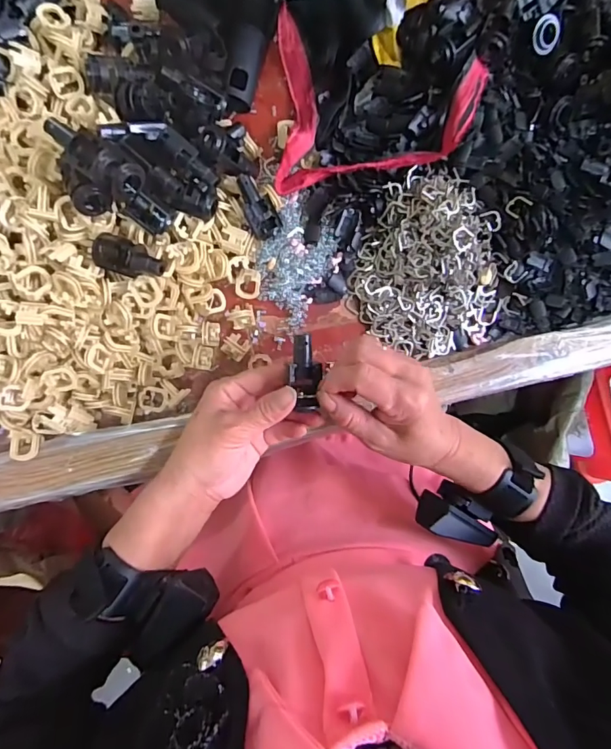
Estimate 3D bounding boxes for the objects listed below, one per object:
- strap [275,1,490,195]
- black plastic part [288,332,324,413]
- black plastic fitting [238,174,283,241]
[{"bbox_3d":[0.066,-0.240,0.387,0.179,0.033,0.150,0,82,5],"label":"strap"},{"bbox_3d":[0.001,-0.001,0.308,0.022,0.019,0.055,-5,100,-5],"label":"black plastic part"},{"bbox_3d":[-0.041,-0.146,0.381,0.027,0.012,0.054,-30,112,-2],"label":"black plastic fitting"}]

